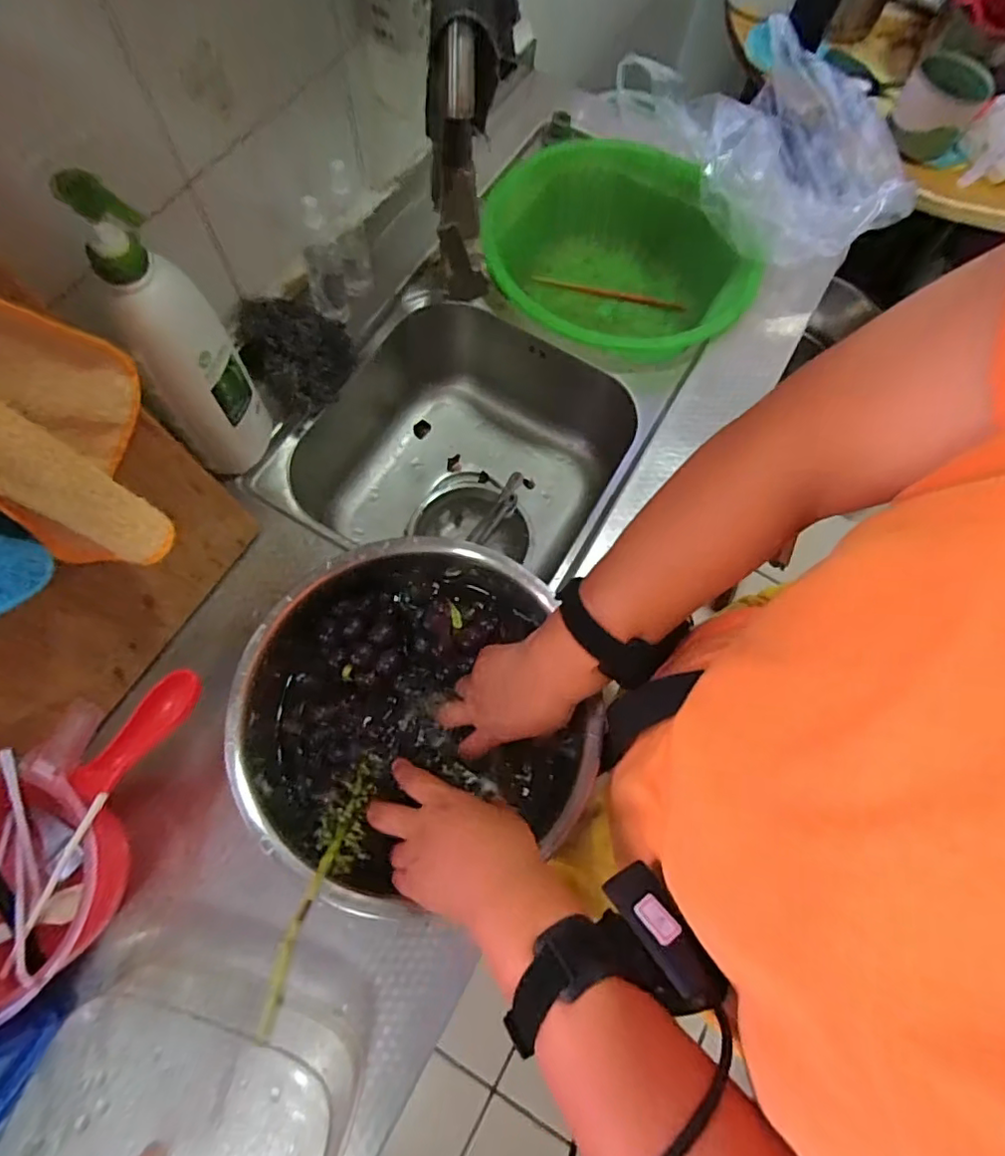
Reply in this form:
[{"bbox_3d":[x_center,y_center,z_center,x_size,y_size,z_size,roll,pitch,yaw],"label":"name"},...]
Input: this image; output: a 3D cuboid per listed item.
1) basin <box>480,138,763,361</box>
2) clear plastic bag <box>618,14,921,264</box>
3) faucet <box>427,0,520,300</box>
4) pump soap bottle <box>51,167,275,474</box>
[{"bbox_3d":[0.147,-0.404,0.794,0.325,0.134,0.316,1,71,-2],"label":"basin"},{"bbox_3d":[0.347,-0.563,0.757,0.277,0.093,0.380,-17,72,-9],"label":"clear plastic bag"},{"bbox_3d":[-0.029,-0.353,0.509,0.063,0.324,0.172,4,70,-1],"label":"faucet"},{"bbox_3d":[-0.266,-0.186,0.505,0.066,0.243,0.078,-14,72,-7],"label":"pump soap bottle"}]

